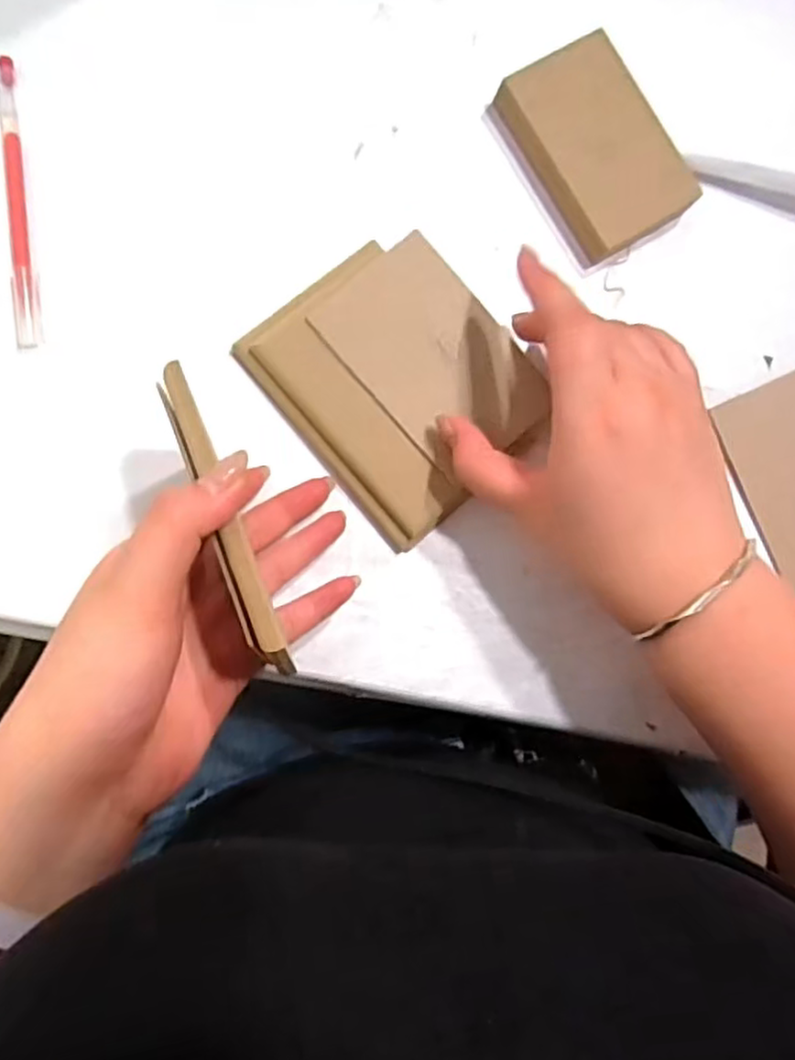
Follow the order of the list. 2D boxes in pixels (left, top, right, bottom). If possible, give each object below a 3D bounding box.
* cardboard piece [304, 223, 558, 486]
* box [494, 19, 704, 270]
[{"bbox_3d":[0.019,-0.087,0.358,0.074,0.004,0.112,-42,93,-8],"label":"cardboard piece"},{"bbox_3d":[0.109,-0.210,0.391,0.070,0.022,0.108,-32,91,-9],"label":"box"}]

